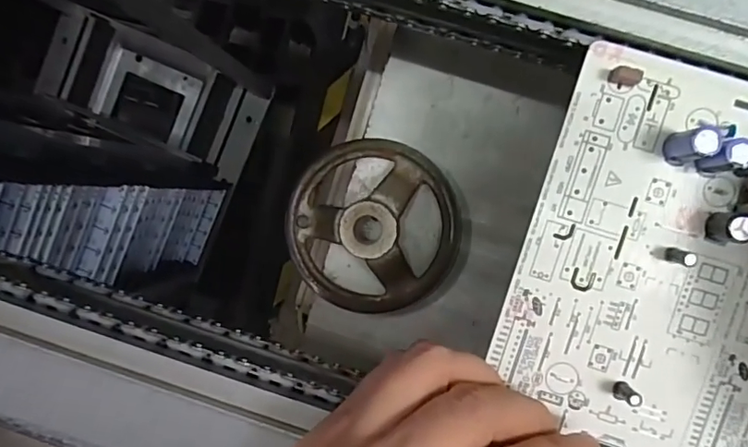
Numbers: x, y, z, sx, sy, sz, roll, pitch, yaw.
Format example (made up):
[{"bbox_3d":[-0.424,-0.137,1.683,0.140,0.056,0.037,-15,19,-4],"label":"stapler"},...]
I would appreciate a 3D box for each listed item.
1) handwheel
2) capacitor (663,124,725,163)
[{"bbox_3d":[-0.001,0.003,0.280,0.092,0.032,0.093,7,94,4],"label":"handwheel"},{"bbox_3d":[0.108,-0.026,0.178,0.011,0.017,0.011,0,93,4],"label":"capacitor"}]

